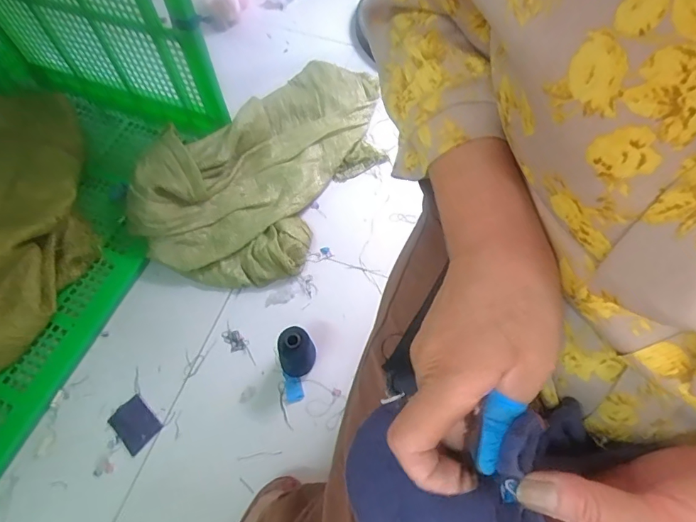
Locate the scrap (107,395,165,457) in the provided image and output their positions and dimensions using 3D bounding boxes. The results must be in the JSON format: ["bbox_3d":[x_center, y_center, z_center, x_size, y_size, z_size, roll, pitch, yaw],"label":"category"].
[{"bbox_3d":[-0.355,0.270,0.745,0.062,0.011,0.077,-41,70,-16],"label":"scrap"}]

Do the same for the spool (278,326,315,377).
[{"bbox_3d":[-0.082,0.150,0.736,0.057,0.113,0.056,-1,64,2],"label":"spool"}]

